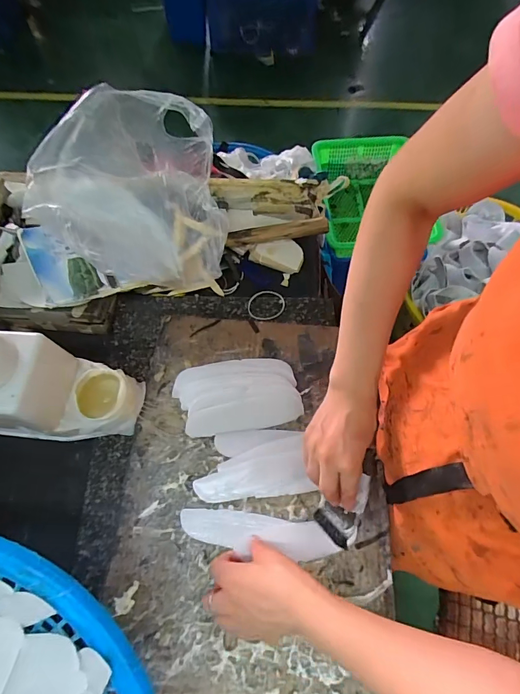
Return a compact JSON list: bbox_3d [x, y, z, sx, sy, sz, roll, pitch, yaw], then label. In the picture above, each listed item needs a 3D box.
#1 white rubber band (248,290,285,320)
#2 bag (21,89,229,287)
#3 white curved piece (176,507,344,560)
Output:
[{"bbox_3d":[0.010,-0.068,0.630,0.062,0.006,0.051,-23,68,-12],"label":"white rubber band"},{"bbox_3d":[-0.183,-0.211,0.569,0.249,0.191,0.197,-13,66,-7],"label":"bag"},{"bbox_3d":[-0.002,0.224,0.469,0.185,0.011,0.041,9,65,0],"label":"white curved piece"}]

